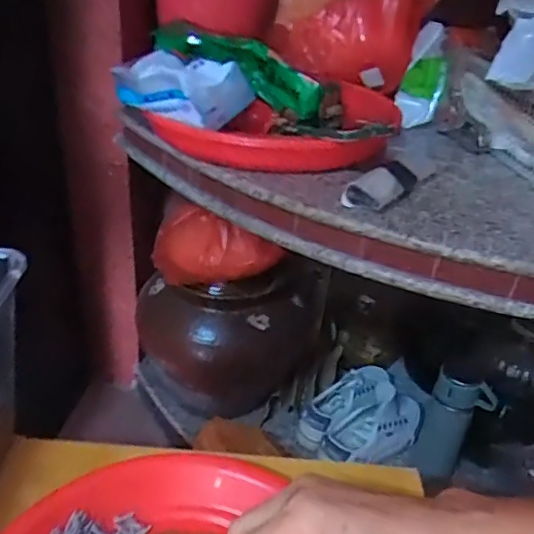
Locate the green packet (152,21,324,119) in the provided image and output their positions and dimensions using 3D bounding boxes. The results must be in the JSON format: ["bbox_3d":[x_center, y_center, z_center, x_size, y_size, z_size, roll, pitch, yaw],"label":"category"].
[{"bbox_3d":[-0.043,-0.270,0.755,0.271,0.077,0.031,25,37,29],"label":"green packet"}]

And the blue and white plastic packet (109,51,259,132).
[{"bbox_3d":[-0.099,-0.211,0.645,0.143,0.065,0.077,24,36,28],"label":"blue and white plastic packet"}]

